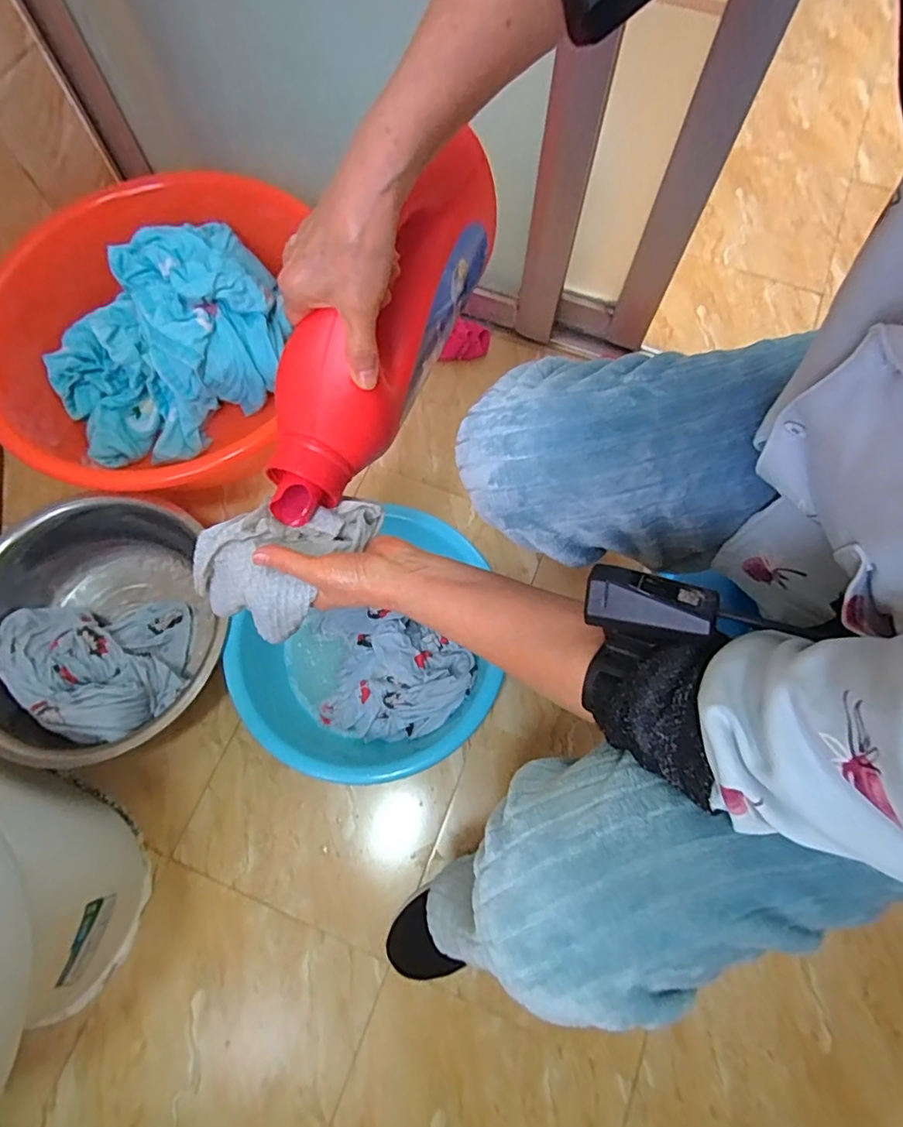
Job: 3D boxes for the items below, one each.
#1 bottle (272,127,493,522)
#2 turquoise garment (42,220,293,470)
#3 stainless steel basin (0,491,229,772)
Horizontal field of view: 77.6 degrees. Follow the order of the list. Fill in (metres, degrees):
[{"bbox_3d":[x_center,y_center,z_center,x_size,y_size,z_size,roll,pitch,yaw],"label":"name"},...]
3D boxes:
[{"bbox_3d":[-0.053,-0.173,0.430,0.078,0.104,0.311,31,88,6],"label":"bottle"},{"bbox_3d":[-0.426,-0.347,0.842,0.372,0.123,0.293,-31,74,-10],"label":"turquoise garment"},{"bbox_3d":[-0.458,0.084,0.733,0.297,0.120,0.320,0,71,0],"label":"stainless steel basin"}]

